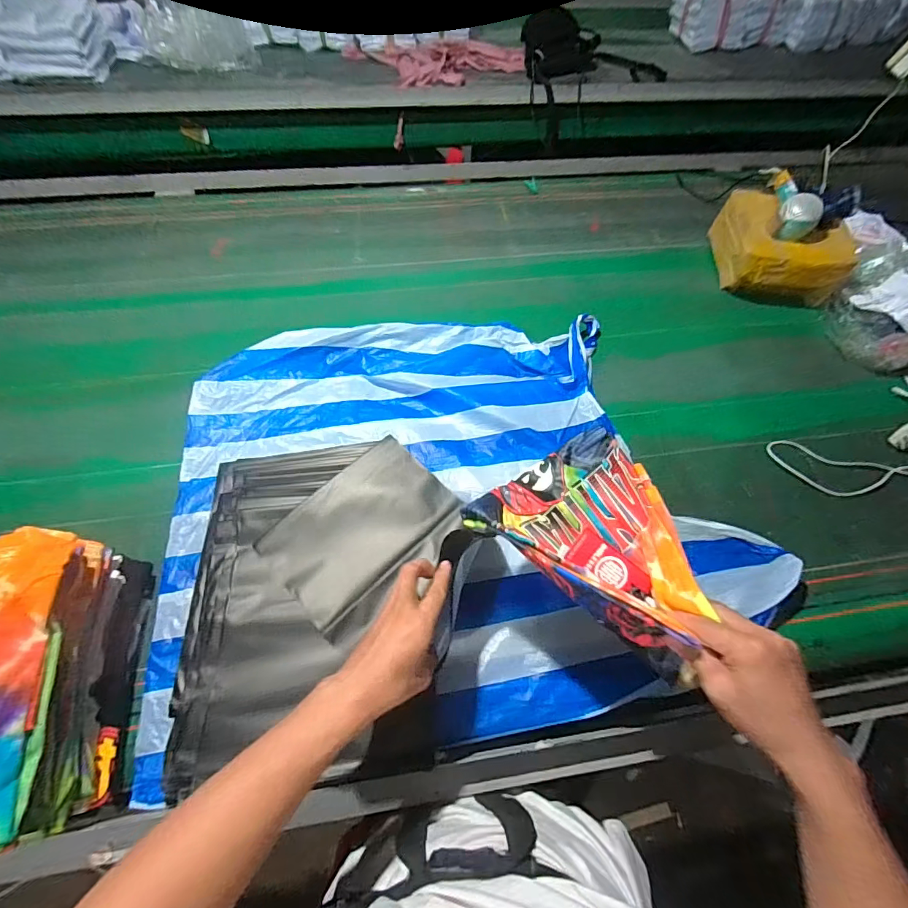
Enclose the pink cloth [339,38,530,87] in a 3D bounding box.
[{"bbox_3d":[-0.059,-1.304,1.492,0.585,0.039,0.251,-4,55,-6],"label":"pink cloth"}]

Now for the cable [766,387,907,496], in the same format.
[{"bbox_3d":[0.696,-0.016,0.746,0.317,0.032,0.142,-20,63,-12],"label":"cable"}]

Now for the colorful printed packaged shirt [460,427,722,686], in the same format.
[{"bbox_3d":[0.161,0.074,0.490,0.242,0.077,0.174,34,65,17],"label":"colorful printed packaged shirt"}]

